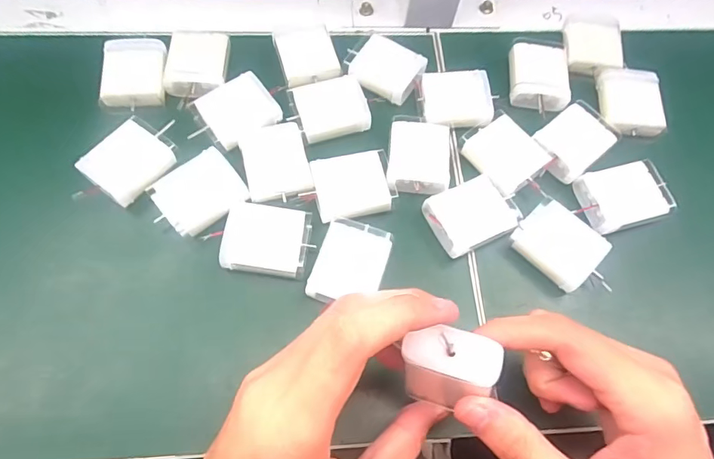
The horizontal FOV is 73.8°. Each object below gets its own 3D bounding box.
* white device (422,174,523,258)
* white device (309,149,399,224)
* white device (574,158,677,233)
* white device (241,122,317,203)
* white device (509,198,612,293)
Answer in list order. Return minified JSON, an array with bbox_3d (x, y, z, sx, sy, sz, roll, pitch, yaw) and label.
[{"bbox_3d":[0.074,-0.009,0.310,0.052,0.013,0.042,-25,69,-13],"label":"white device"},{"bbox_3d":[-0.002,-0.029,0.309,0.050,0.010,0.042,-12,67,-8],"label":"white device"},{"bbox_3d":[0.181,-0.022,0.320,0.053,0.017,0.042,-12,67,-8],"label":"white device"},{"bbox_3d":[-0.053,-0.045,0.317,0.042,0.008,0.052,-14,67,-9],"label":"white device"},{"bbox_3d":[0.132,0.012,0.306,0.058,0.017,0.041,42,70,15],"label":"white device"}]

